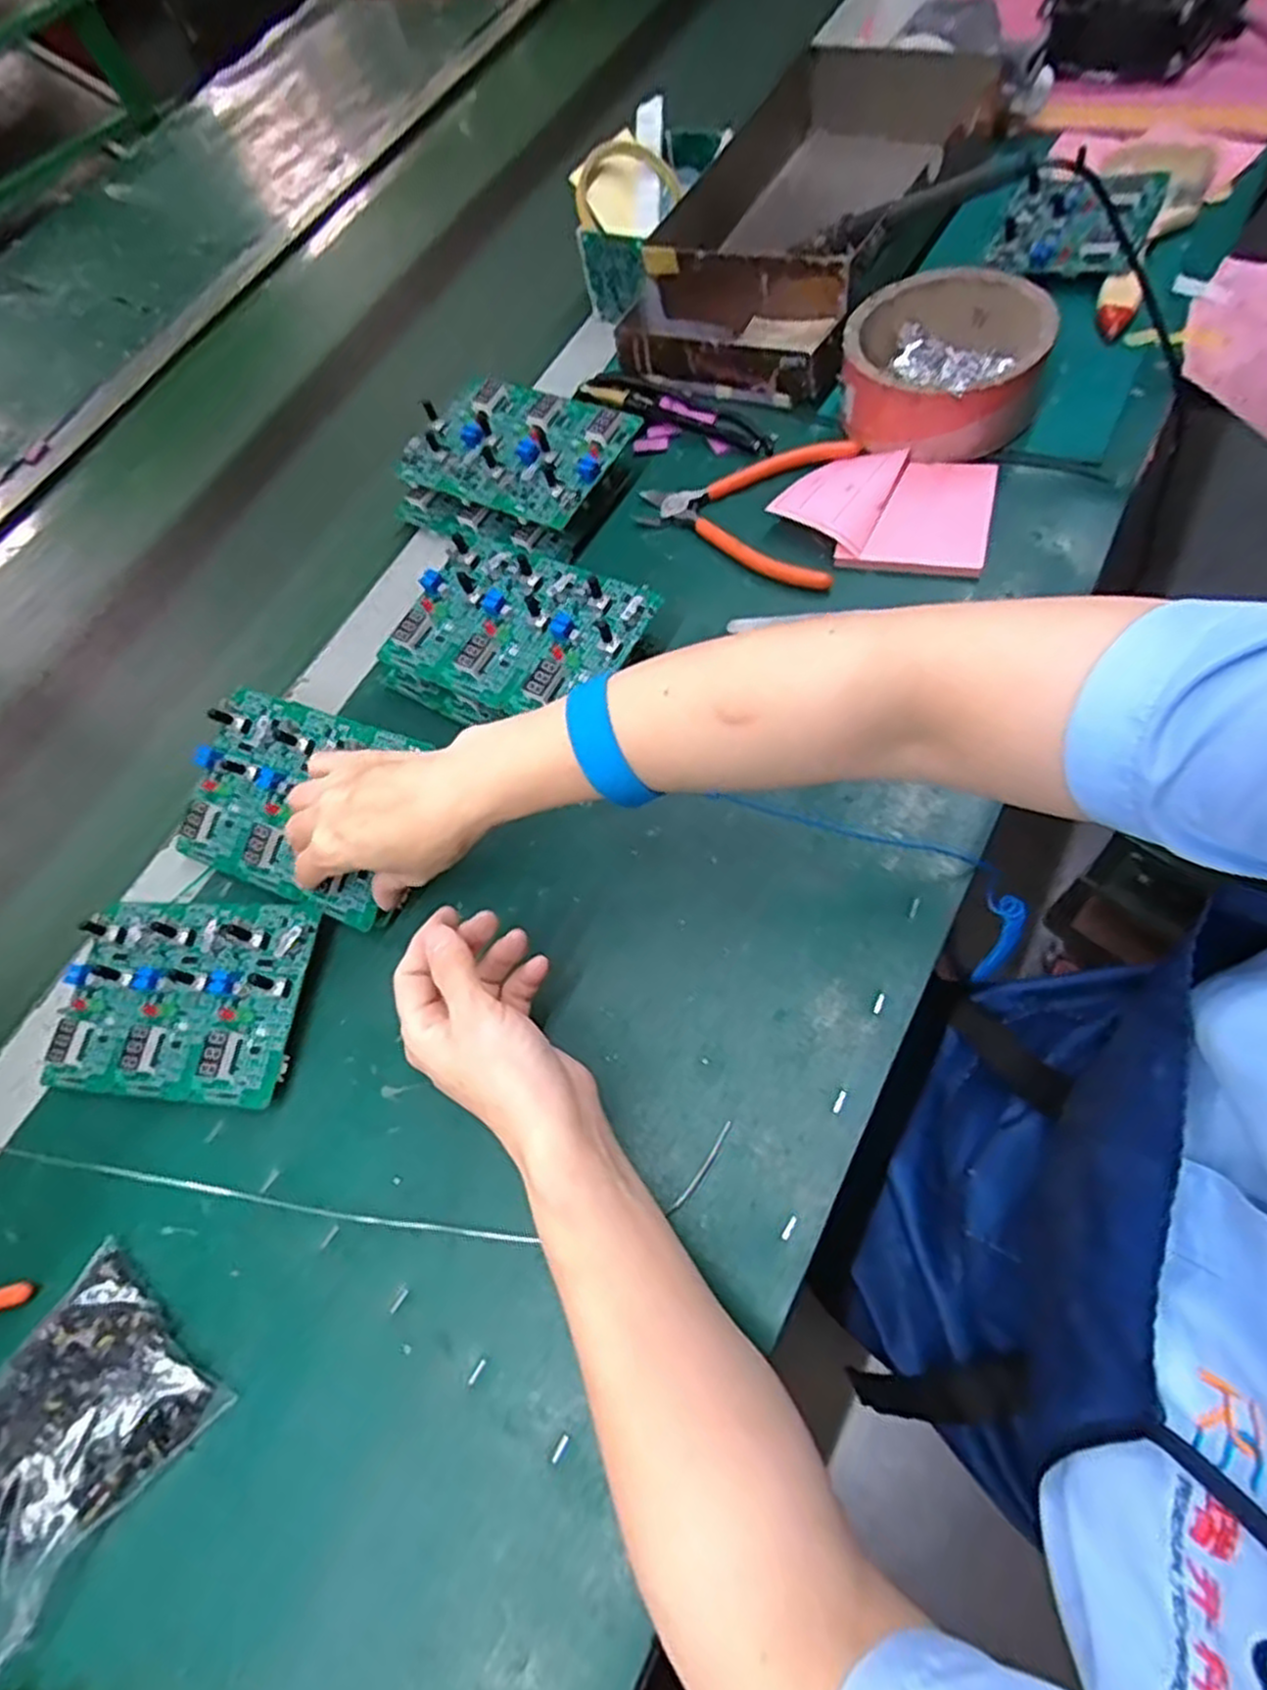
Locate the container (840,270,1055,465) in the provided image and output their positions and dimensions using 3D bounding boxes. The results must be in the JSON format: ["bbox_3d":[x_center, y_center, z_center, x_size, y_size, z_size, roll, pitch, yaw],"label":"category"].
[{"bbox_3d":[0.200,-0.313,0.500,0.120,0.062,0.128,16,65,11],"label":"container"}]

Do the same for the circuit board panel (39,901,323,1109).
[{"bbox_3d":[-0.246,0.080,0.419,0.141,0.028,0.103,5,63,6],"label":"circuit board panel"}]

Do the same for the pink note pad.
[{"bbox_3d":[0.157,-0.212,0.486,0.126,0.024,0.088,12,64,9],"label":"pink note pad"}]

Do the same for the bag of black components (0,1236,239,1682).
[{"bbox_3d":[-0.260,0.272,0.327,0.098,0.029,0.152,30,68,17],"label":"bag of black components"}]

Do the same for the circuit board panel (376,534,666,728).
[{"bbox_3d":[-0.071,-0.127,0.467,0.147,0.046,0.104,25,67,15],"label":"circuit board panel"}]

